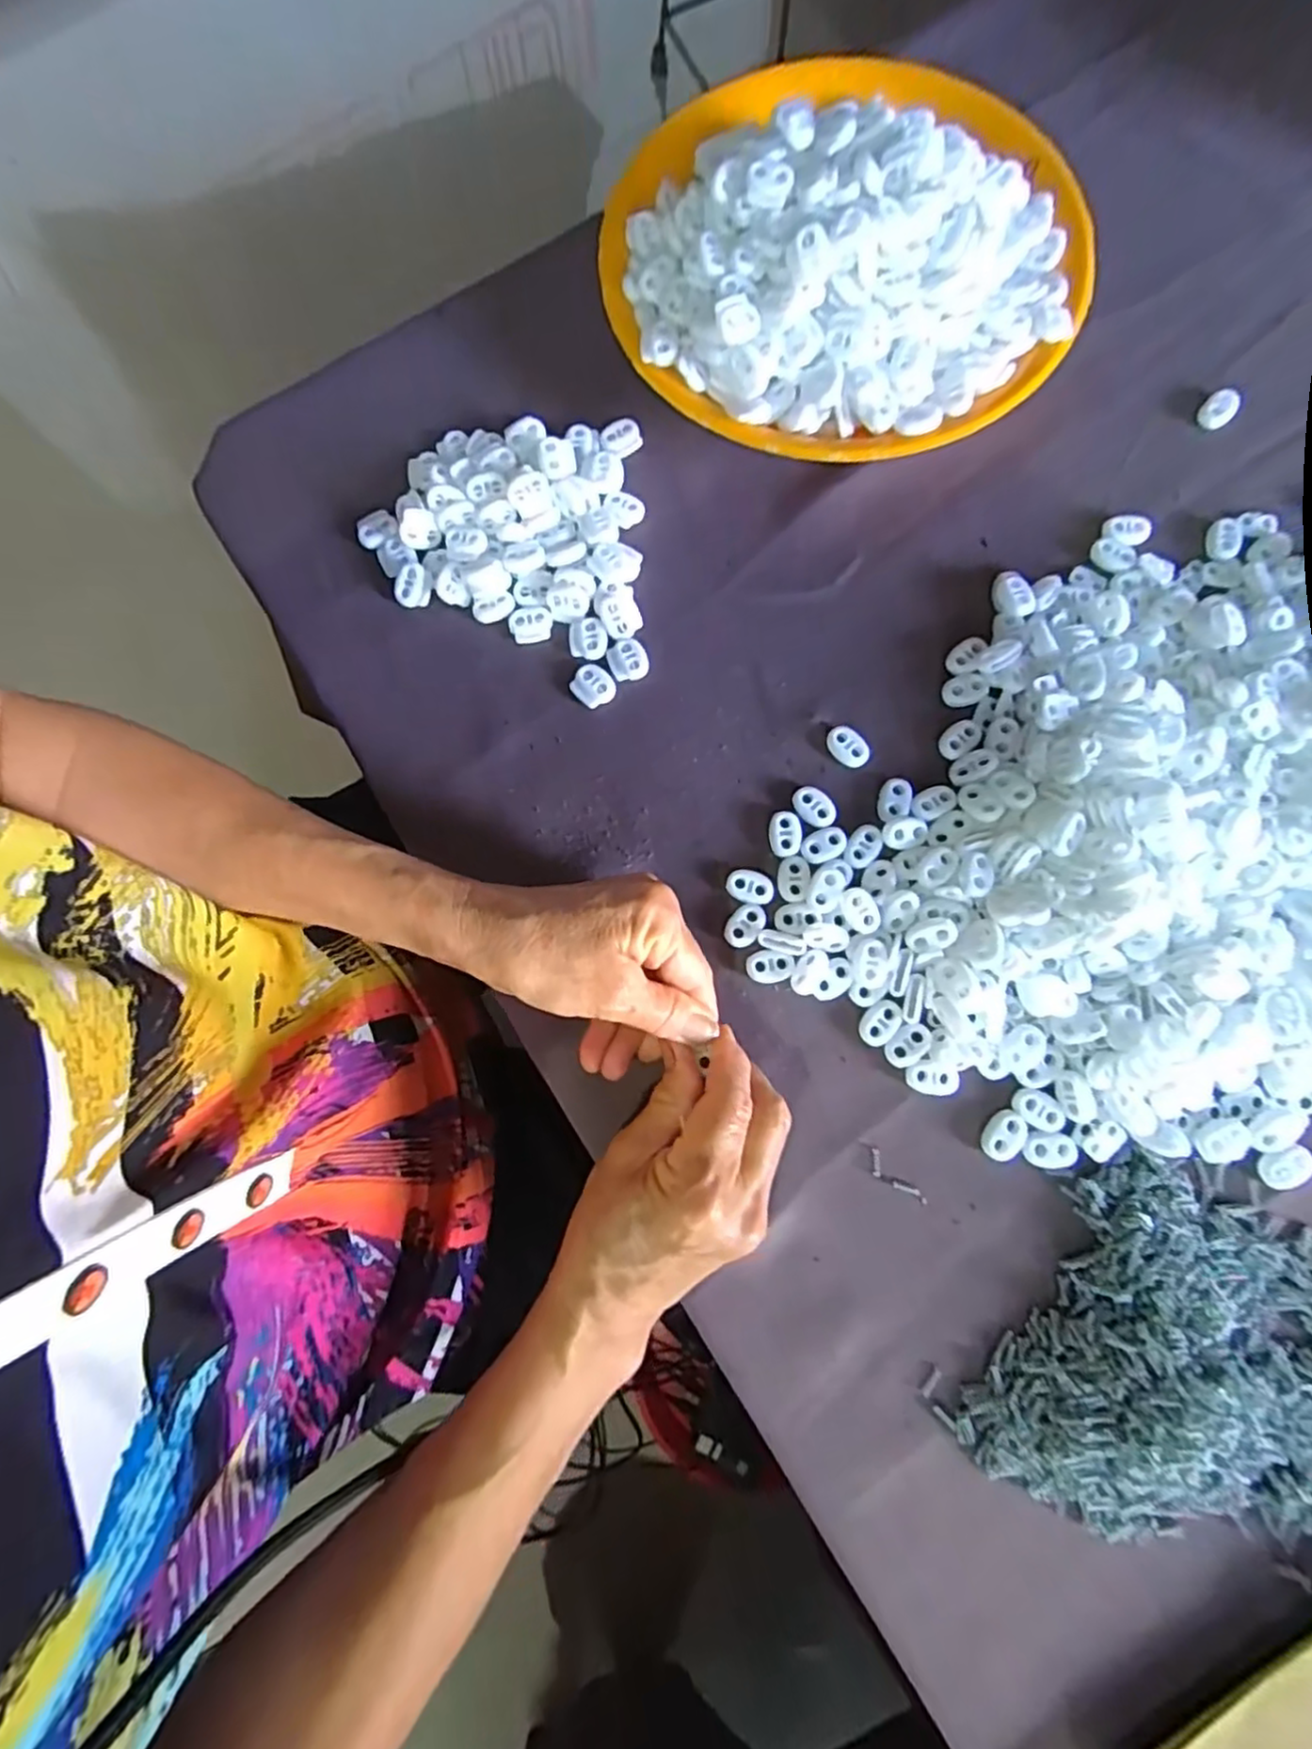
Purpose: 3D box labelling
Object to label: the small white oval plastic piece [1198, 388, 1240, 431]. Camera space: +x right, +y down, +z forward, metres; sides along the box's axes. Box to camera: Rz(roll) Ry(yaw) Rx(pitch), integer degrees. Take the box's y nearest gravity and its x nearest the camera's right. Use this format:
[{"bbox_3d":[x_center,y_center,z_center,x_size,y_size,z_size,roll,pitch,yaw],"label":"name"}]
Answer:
[{"bbox_3d":[0.299,-0.247,0.356,0.021,0.010,0.016,-43,81,-6],"label":"small white oval plastic piece"}]

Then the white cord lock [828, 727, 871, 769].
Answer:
[{"bbox_3d":[0.095,-0.063,0.332,0.023,0.006,0.014,41,83,8],"label":"white cord lock"}]

